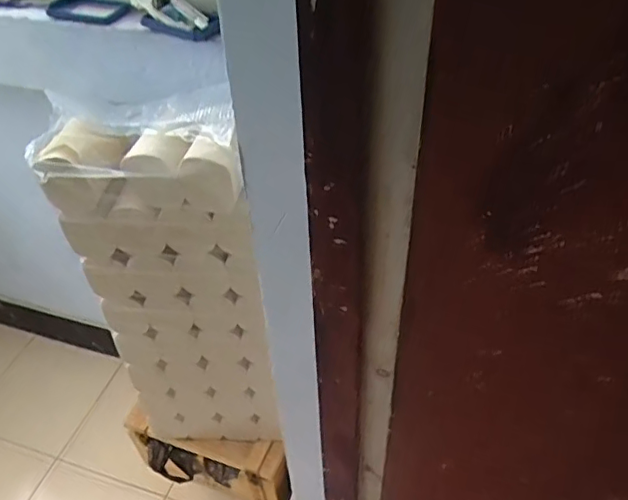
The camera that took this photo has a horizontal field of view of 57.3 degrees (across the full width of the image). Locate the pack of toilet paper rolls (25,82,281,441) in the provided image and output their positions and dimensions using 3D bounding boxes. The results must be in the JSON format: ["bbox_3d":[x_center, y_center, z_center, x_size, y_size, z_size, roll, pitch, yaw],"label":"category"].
[{"bbox_3d":[-0.215,0.089,0.989,0.307,0.695,0.141,-3,42,5],"label":"pack of toilet paper rolls"}]

